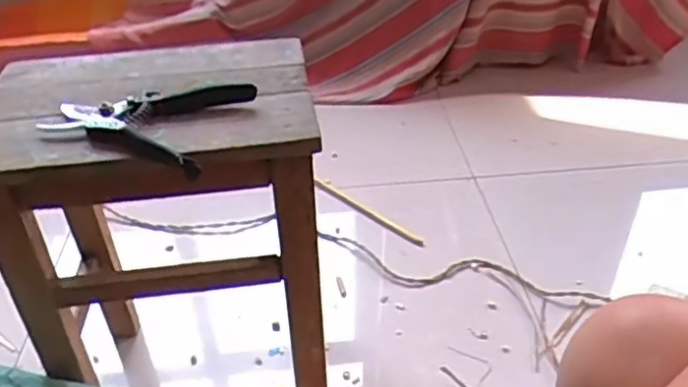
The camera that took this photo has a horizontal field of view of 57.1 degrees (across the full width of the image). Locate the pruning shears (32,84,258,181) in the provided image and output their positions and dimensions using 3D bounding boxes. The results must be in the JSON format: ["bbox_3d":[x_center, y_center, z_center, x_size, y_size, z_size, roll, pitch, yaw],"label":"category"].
[{"bbox_3d":[-0.180,-0.083,0.632,0.197,0.021,0.147,17,40,23],"label":"pruning shears"}]

